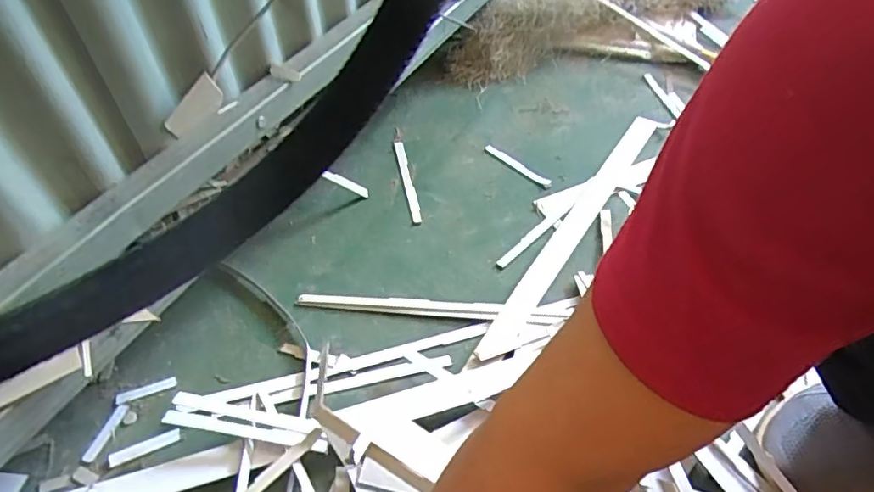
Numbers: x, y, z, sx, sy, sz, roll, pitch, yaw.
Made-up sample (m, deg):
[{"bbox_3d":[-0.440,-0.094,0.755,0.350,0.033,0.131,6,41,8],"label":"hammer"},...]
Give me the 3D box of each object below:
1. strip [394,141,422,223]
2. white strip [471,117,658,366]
[{"bbox_3d":[-0.040,-0.093,0.736,0.013,0.004,0.167,-10,49,-6],"label":"strip"},{"bbox_3d":[0.171,-0.032,0.658,0.037,0.013,0.443,26,55,23],"label":"white strip"}]

